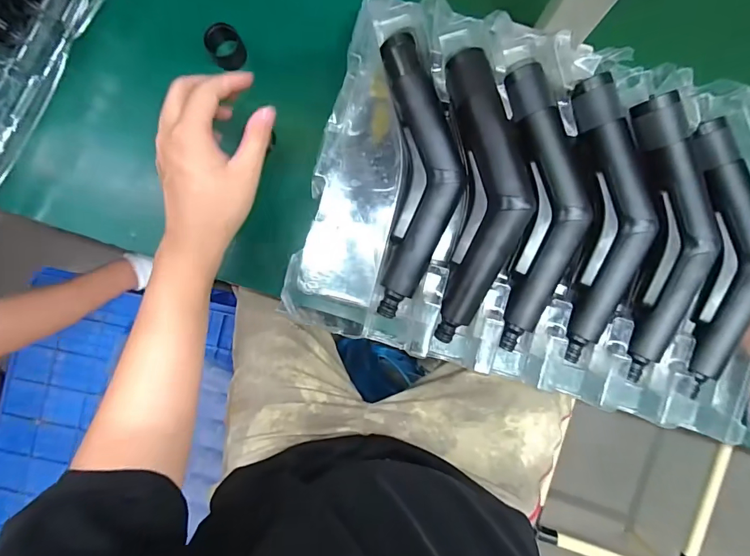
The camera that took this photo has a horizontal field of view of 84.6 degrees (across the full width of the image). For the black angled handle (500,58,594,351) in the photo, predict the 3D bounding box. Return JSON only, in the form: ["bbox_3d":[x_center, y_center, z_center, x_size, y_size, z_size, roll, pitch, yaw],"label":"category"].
[{"bbox_3d":[0.138,-0.055,0.334,0.063,0.031,0.222,-1,88,-1],"label":"black angled handle"}]

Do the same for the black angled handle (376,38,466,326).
[{"bbox_3d":[0.038,-0.081,0.332,0.062,0.027,0.218,1,88,-1],"label":"black angled handle"}]

